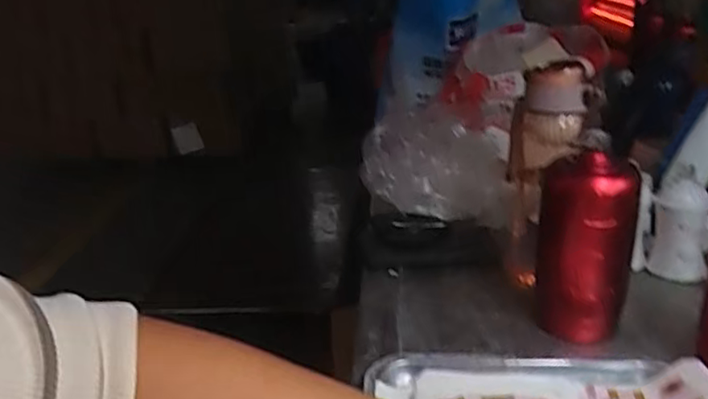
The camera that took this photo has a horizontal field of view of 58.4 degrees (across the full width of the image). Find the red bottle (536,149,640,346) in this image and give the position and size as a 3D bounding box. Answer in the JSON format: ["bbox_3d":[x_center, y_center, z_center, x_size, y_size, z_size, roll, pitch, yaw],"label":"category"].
[{"bbox_3d":[0.206,0.037,0.563,0.078,0.157,0.069,3,21,17],"label":"red bottle"}]

